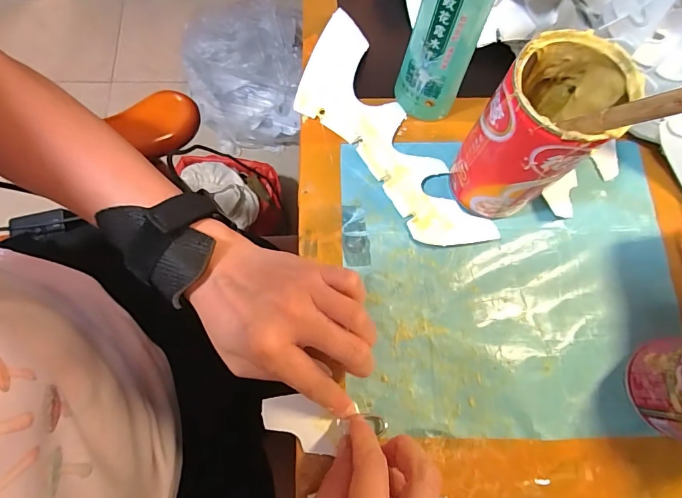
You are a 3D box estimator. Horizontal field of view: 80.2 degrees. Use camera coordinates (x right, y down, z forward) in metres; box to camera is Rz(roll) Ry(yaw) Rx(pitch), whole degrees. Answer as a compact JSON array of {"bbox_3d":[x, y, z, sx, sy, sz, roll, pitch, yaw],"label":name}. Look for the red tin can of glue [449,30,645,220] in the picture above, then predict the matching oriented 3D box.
[{"bbox_3d":[0.118,-0.069,0.259,0.062,0.121,0.065,0,76,0],"label":"red tin can of glue"}]

